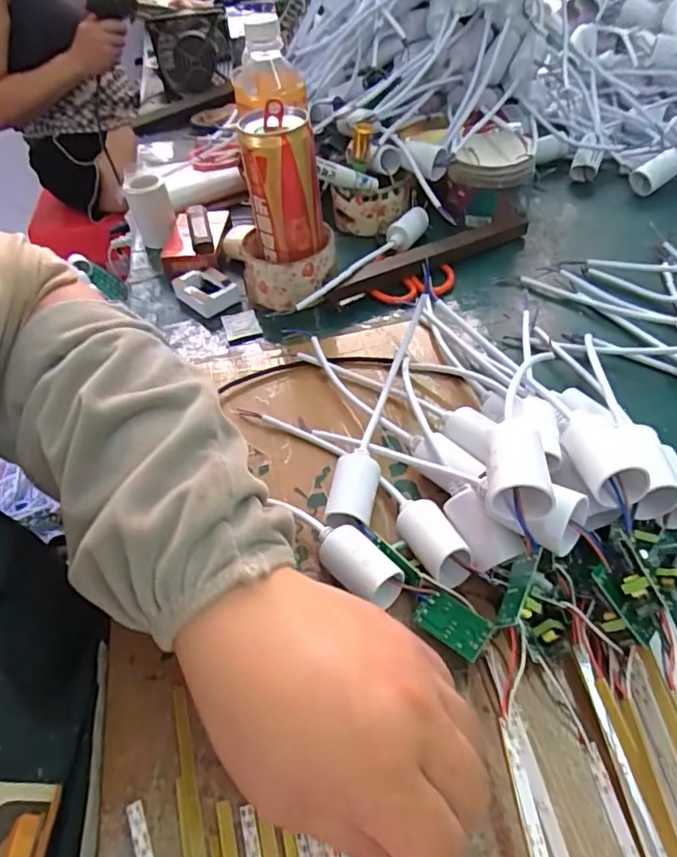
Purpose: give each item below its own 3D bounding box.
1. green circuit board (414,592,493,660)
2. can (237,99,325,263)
[{"bbox_3d":[0.057,0.098,0.277,0.038,0.004,0.021,27,73,41],"label":"green circuit board"},{"bbox_3d":[-0.044,-0.189,0.460,0.058,0.130,0.053,-9,48,-1],"label":"can"}]

